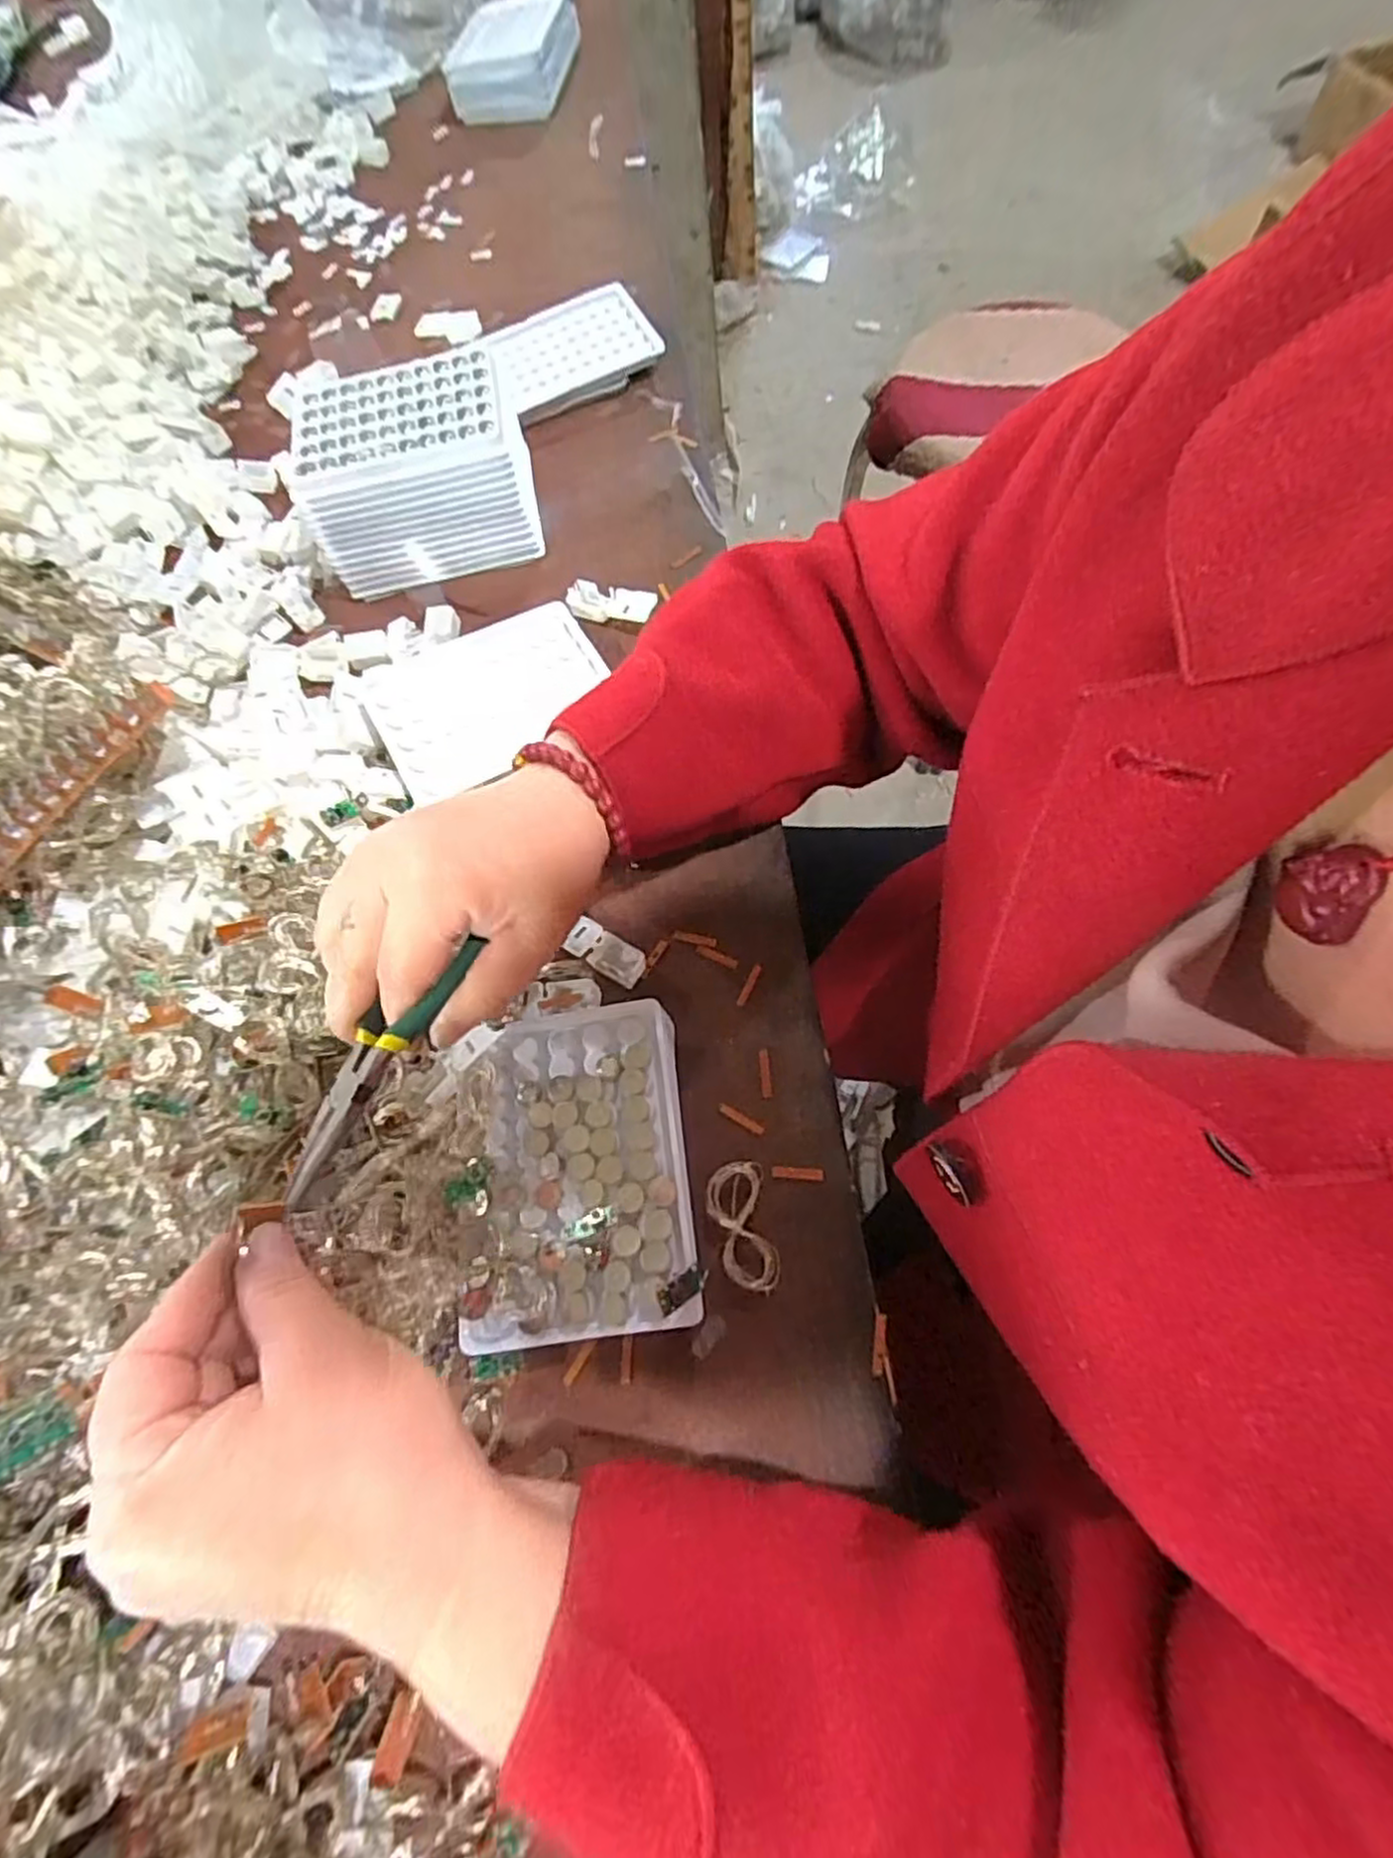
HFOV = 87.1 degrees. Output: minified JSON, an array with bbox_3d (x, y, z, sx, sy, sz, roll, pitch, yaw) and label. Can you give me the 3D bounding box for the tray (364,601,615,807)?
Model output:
[{"bbox_3d":[-0.117,-0.136,0.416,0.130,0.011,0.090,-30,69,-6],"label":"tray"}]

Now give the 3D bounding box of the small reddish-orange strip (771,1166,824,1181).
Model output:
[{"bbox_3d":[0.044,0.106,0.319,0.022,0.004,0.005,1,69,7],"label":"small reddish-orange strip"}]

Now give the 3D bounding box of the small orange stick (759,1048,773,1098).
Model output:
[{"bbox_3d":[0.032,0.066,0.337,0.005,0.004,0.022,-6,68,4],"label":"small orange stick"}]

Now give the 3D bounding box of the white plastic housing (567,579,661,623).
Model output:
[{"bbox_3d":[-0.051,-0.197,0.438,0.055,0.013,0.017,14,71,11],"label":"white plastic housing"}]

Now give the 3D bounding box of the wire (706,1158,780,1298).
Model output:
[{"bbox_3d":[0.019,0.126,0.311,0.025,0.004,0.051,-12,68,2],"label":"wire"}]

